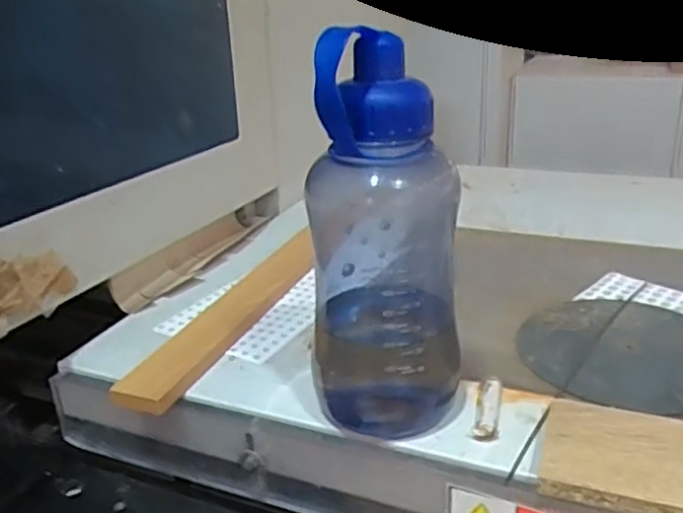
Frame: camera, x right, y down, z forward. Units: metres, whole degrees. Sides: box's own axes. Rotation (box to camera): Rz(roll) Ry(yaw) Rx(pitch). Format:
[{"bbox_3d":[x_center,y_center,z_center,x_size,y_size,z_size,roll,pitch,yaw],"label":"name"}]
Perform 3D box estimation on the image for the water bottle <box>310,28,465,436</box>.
[{"bbox_3d":[0.029,-0.013,0.470,0.100,0.261,0.109,-2,22,2],"label":"water bottle"}]

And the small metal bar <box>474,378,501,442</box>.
[{"bbox_3d":[0.108,0.110,0.491,0.017,0.010,0.069,4,23,15],"label":"small metal bar"}]

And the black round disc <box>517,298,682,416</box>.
[{"bbox_3d":[0.244,0.079,0.571,0.173,0.006,0.175,-2,22,1],"label":"black round disc"}]

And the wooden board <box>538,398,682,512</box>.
[{"bbox_3d":[0.208,0.130,0.421,0.151,0.016,0.091,7,24,22],"label":"wooden board"}]

